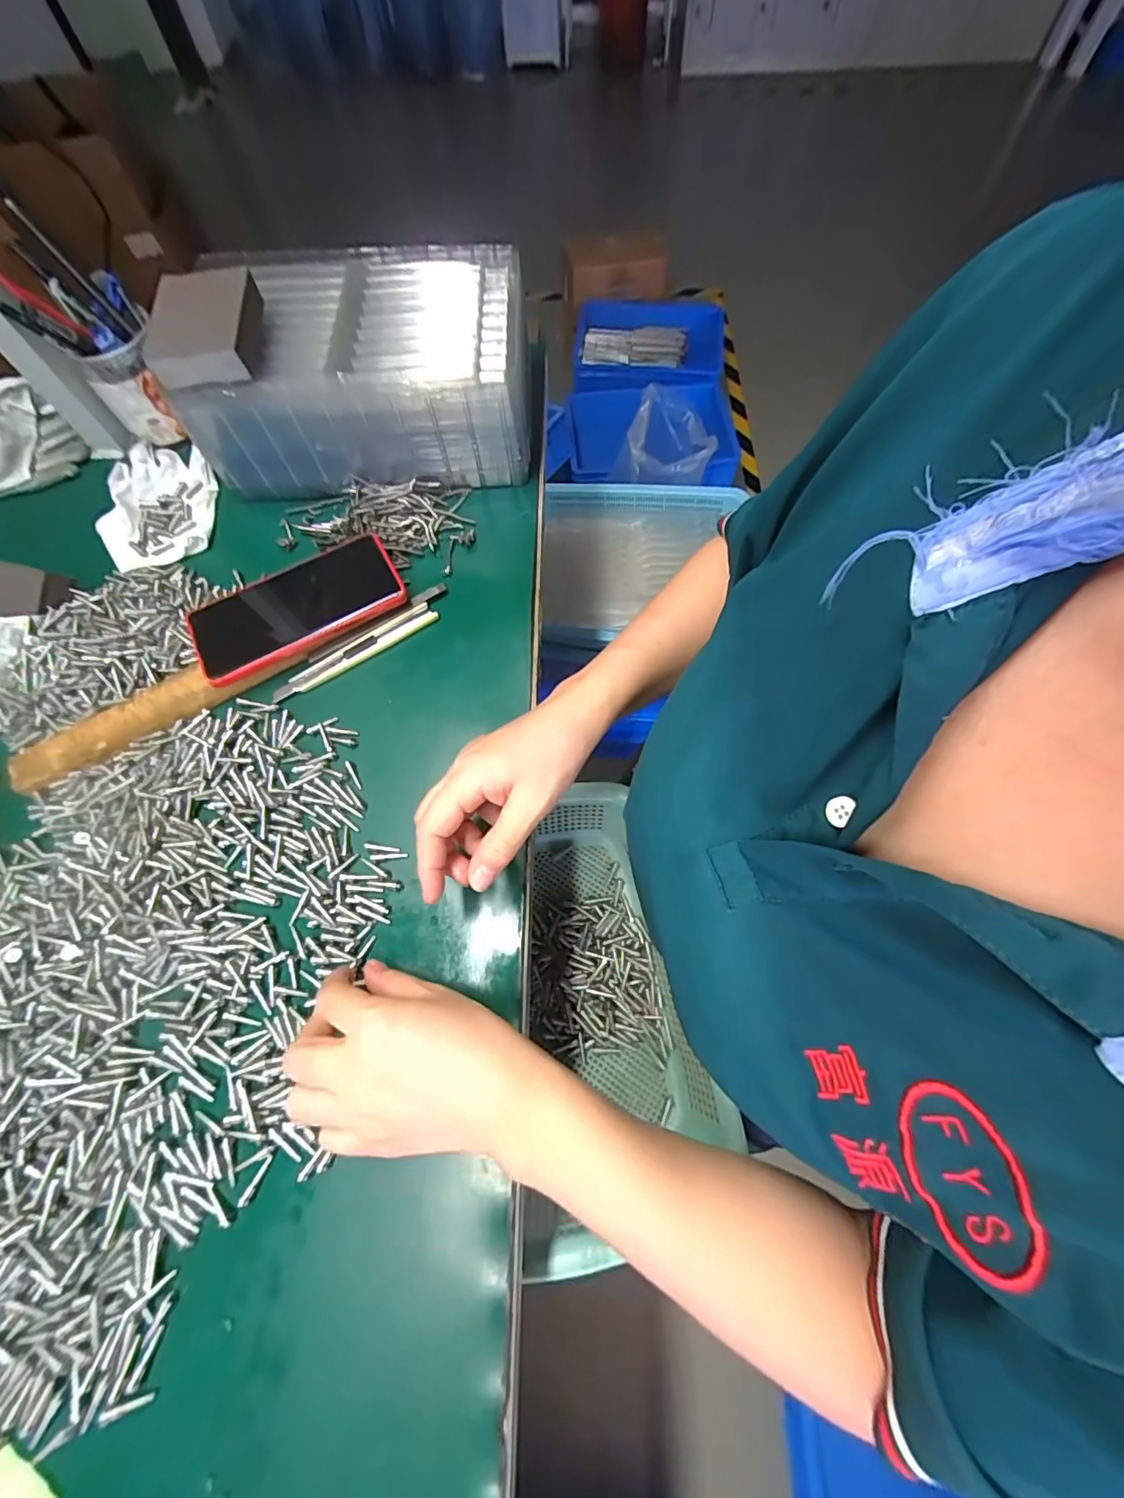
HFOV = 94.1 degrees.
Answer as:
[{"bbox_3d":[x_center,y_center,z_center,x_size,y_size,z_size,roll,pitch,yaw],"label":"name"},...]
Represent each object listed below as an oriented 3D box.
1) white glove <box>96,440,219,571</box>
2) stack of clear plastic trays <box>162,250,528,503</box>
[{"bbox_3d":[-0.372,-0.228,0.482,0.088,0.027,0.128,-6,68,-3],"label":"white glove"},{"bbox_3d":[-0.174,-0.329,0.470,0.270,0.118,0.164,-5,68,-3],"label":"stack of clear plastic trays"}]

